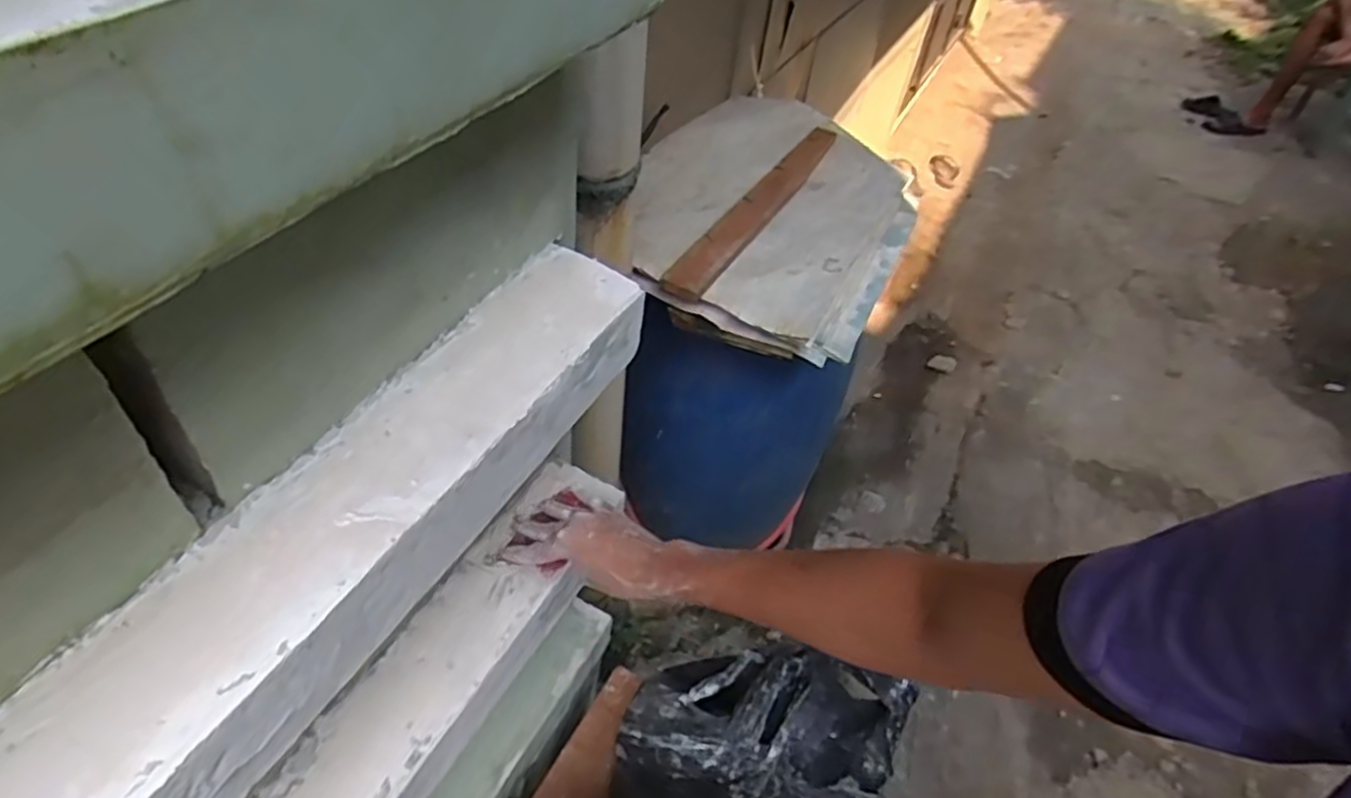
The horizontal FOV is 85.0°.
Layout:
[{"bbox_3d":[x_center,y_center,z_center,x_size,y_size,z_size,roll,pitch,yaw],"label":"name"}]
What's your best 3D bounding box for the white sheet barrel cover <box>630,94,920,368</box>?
[{"bbox_3d":[0.146,-0.303,1.143,0.409,0.069,0.580,21,47,12],"label":"white sheet barrel cover"}]

